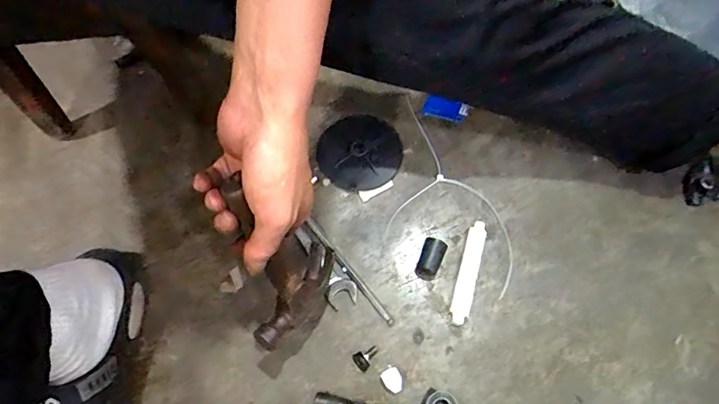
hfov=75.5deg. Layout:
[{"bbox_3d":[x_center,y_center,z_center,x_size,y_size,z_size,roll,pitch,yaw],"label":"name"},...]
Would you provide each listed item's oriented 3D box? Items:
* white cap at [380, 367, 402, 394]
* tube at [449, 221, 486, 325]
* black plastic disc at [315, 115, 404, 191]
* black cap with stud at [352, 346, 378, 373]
[{"bbox_3d":[0.034,0.187,0.484,0.019,0.009,0.025,-21,70,-7],"label":"white cap"},{"bbox_3d":[0.124,0.079,0.528,0.020,0.015,0.117,15,70,7],"label":"tube"},{"bbox_3d":[0.000,-0.062,0.584,0.103,0.012,0.096,0,69,1],"label":"black plastic disc"},{"bbox_3d":[0.008,0.168,0.496,0.028,0.013,0.021,-26,71,-9],"label":"black cap with stud"}]

